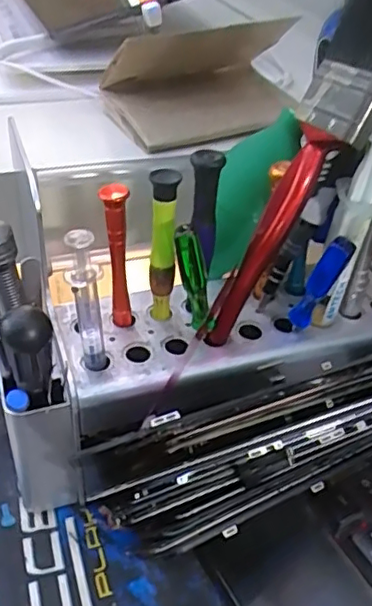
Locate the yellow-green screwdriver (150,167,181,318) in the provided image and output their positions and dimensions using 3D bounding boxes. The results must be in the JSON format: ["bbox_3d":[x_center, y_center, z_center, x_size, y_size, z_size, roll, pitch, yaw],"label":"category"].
[{"bbox_3d":[-0.011,-0.026,0.298,0.013,0.100,0.011,-2,39,-9],"label":"yellow-green screwdriver"}]

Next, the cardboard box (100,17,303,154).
[{"bbox_3d":[0.016,-0.166,0.436,0.131,0.066,0.092,-12,41,-20],"label":"cardboard box"}]

